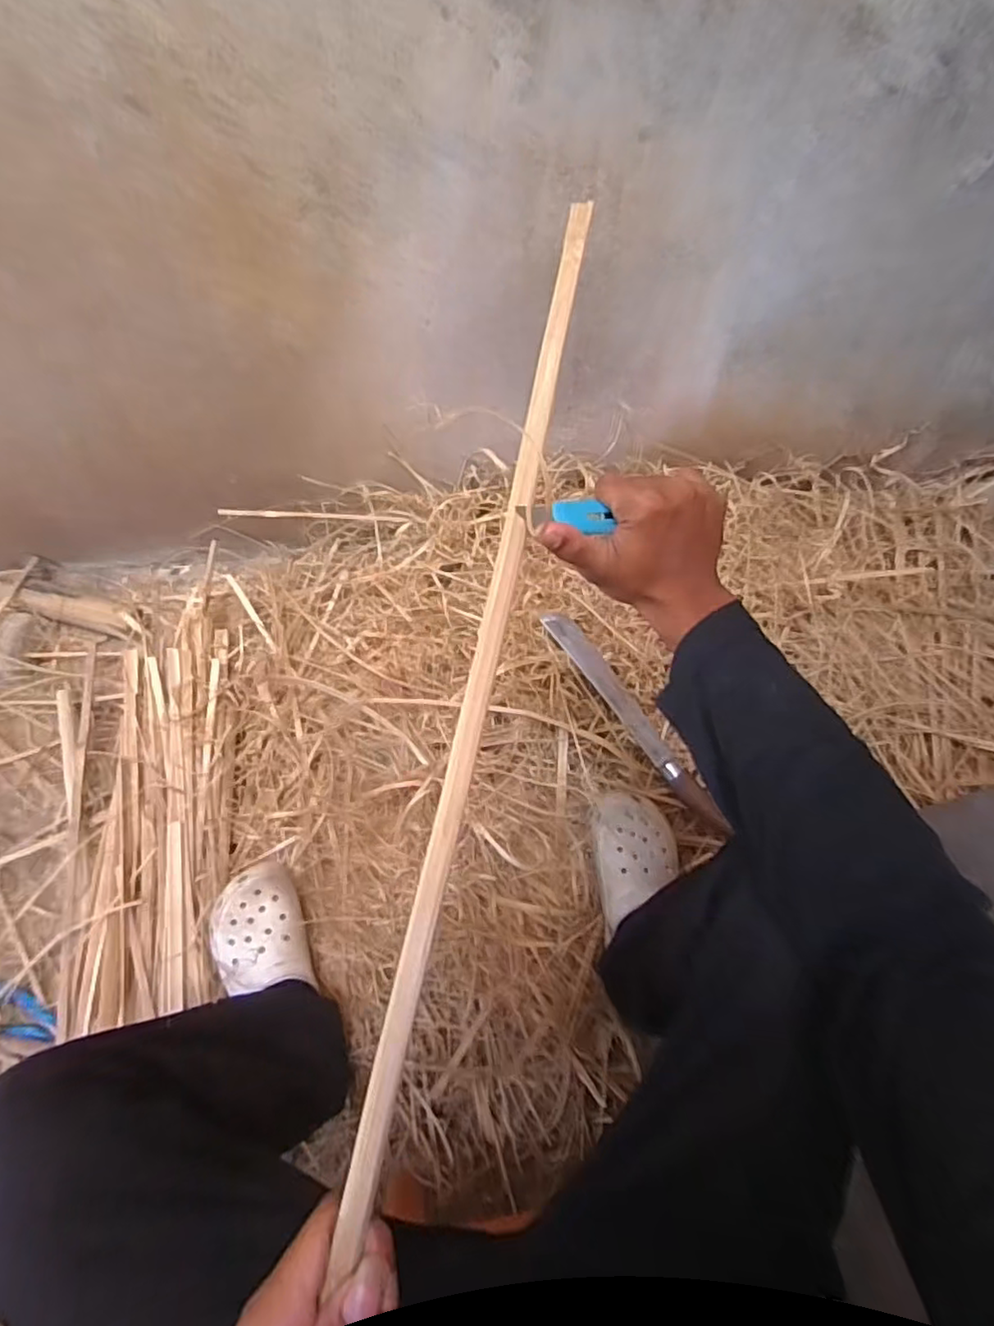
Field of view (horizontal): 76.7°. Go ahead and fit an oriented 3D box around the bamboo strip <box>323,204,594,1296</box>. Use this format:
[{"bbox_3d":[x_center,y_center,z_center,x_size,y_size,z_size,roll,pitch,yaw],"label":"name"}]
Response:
[{"bbox_3d":[0.001,-0.042,0.356,0.016,0.011,0.605,10,70,5],"label":"bamboo strip"}]

